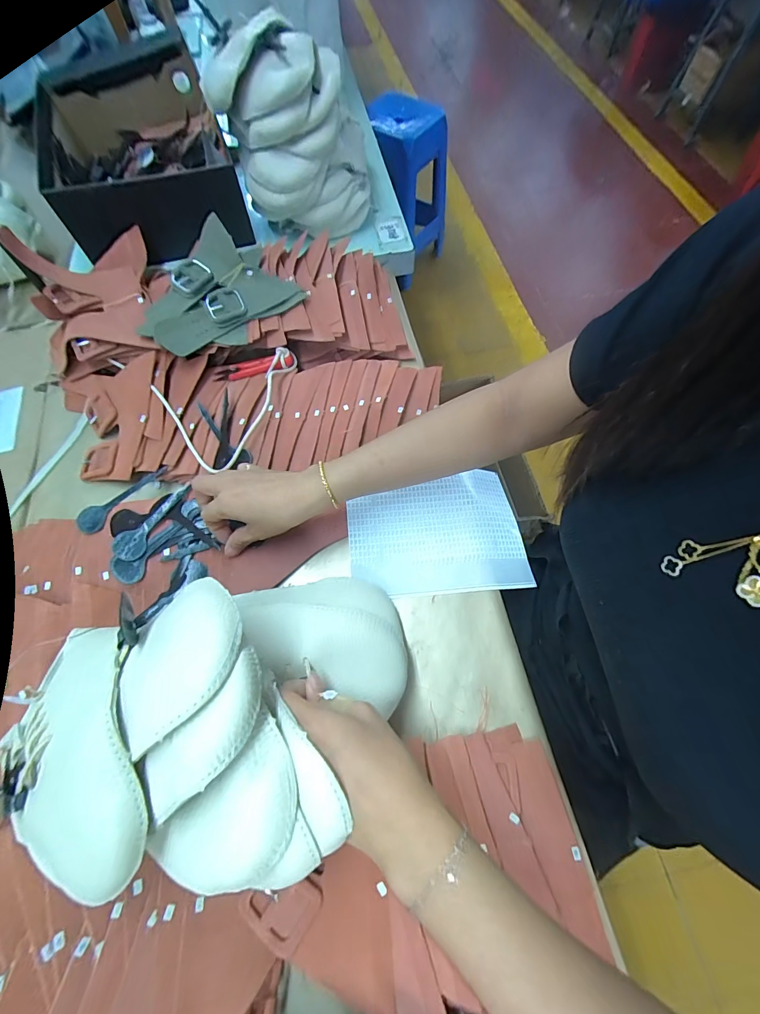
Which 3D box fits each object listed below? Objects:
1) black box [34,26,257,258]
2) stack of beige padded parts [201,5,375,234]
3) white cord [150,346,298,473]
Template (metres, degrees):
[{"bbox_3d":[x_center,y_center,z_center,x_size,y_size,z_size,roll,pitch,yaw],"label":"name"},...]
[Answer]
[{"bbox_3d":[-0.354,-0.528,0.580,0.247,0.120,0.328,-18,66,-7],"label":"black box"},{"bbox_3d":[-0.117,-0.513,0.536,0.196,0.179,0.153,-7,65,-2],"label":"stack of beige padded parts"},{"bbox_3d":[-0.169,-0.136,0.469,0.171,0.020,0.133,-34,69,-13],"label":"white cord"}]

